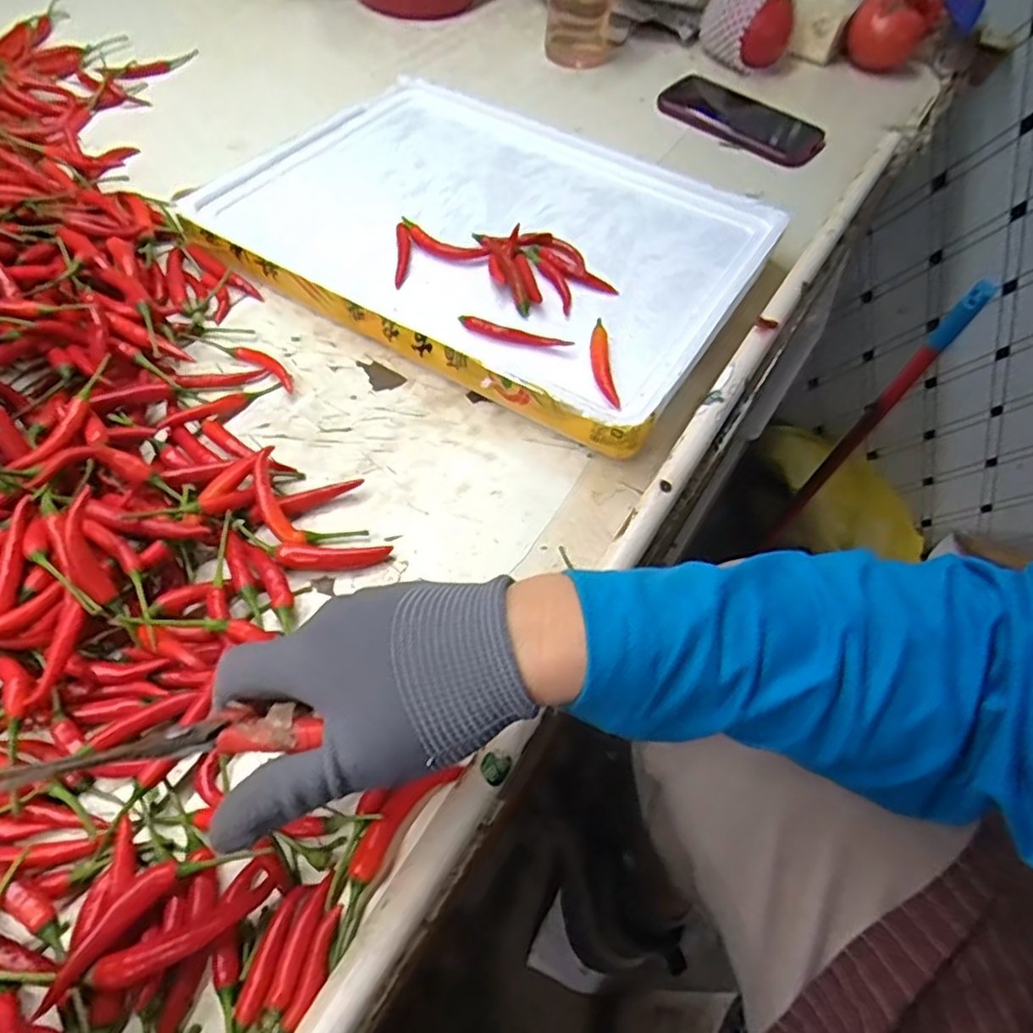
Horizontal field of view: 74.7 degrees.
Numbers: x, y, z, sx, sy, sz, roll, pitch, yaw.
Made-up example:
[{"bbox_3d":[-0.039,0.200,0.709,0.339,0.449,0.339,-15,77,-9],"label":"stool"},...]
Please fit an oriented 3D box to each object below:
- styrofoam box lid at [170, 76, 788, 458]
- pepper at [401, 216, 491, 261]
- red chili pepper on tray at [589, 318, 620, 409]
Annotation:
[{"bbox_3d":[-0.022,-0.225,0.530,0.393,0.039,0.296,29,57,13],"label":"styrofoam box lid"},{"bbox_3d":[-0.054,-0.201,0.500,0.071,0.013,0.022,18,56,6],"label":"pepper"},{"bbox_3d":[0.055,-0.100,0.435,0.014,0.007,0.069,2,56,-6],"label":"red chili pepper on tray"}]

